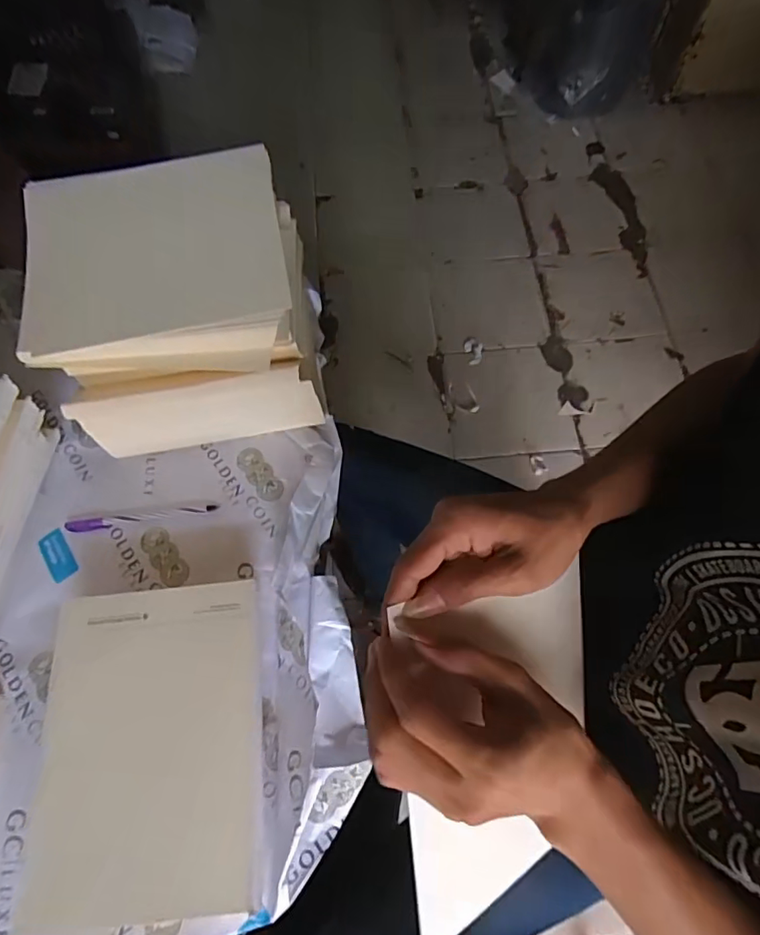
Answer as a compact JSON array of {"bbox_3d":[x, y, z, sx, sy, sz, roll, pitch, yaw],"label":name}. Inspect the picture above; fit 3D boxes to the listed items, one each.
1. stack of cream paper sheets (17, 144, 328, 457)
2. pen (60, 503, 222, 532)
[{"bbox_3d":[-0.181,-0.143,0.478,0.230,0.153,0.197,-9,67,-3],"label":"stack of cream paper sheets"},{"bbox_3d":[-0.229,0.047,0.492,0.142,0.008,0.014,-8,68,-3],"label":"pen"}]

